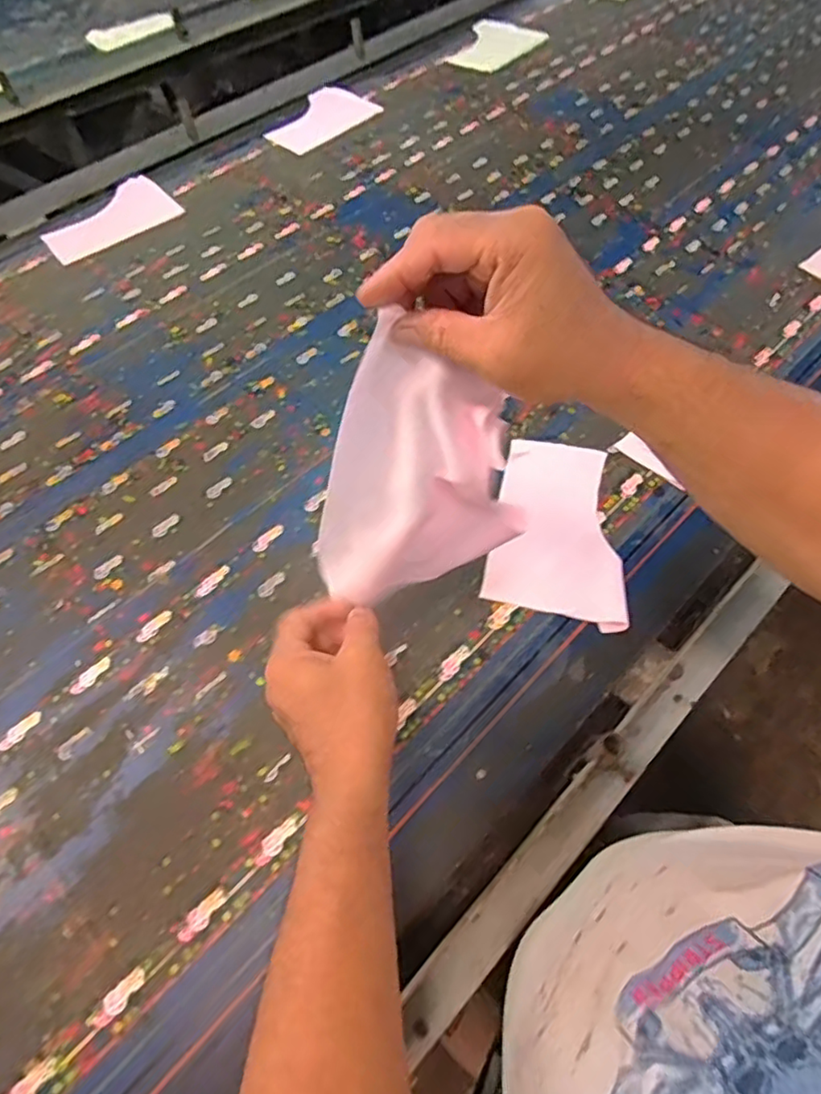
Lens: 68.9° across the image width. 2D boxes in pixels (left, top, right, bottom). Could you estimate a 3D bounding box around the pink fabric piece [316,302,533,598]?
[{"bbox_3d":[-0.008,-0.047,0.389,0.142,0.190,0.021,-17,40,4],"label":"pink fabric piece"}]

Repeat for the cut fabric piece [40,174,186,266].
[{"bbox_3d":[-0.538,-0.586,1.065,0.224,0.007,0.164,-36,63,-14],"label":"cut fabric piece"}]

